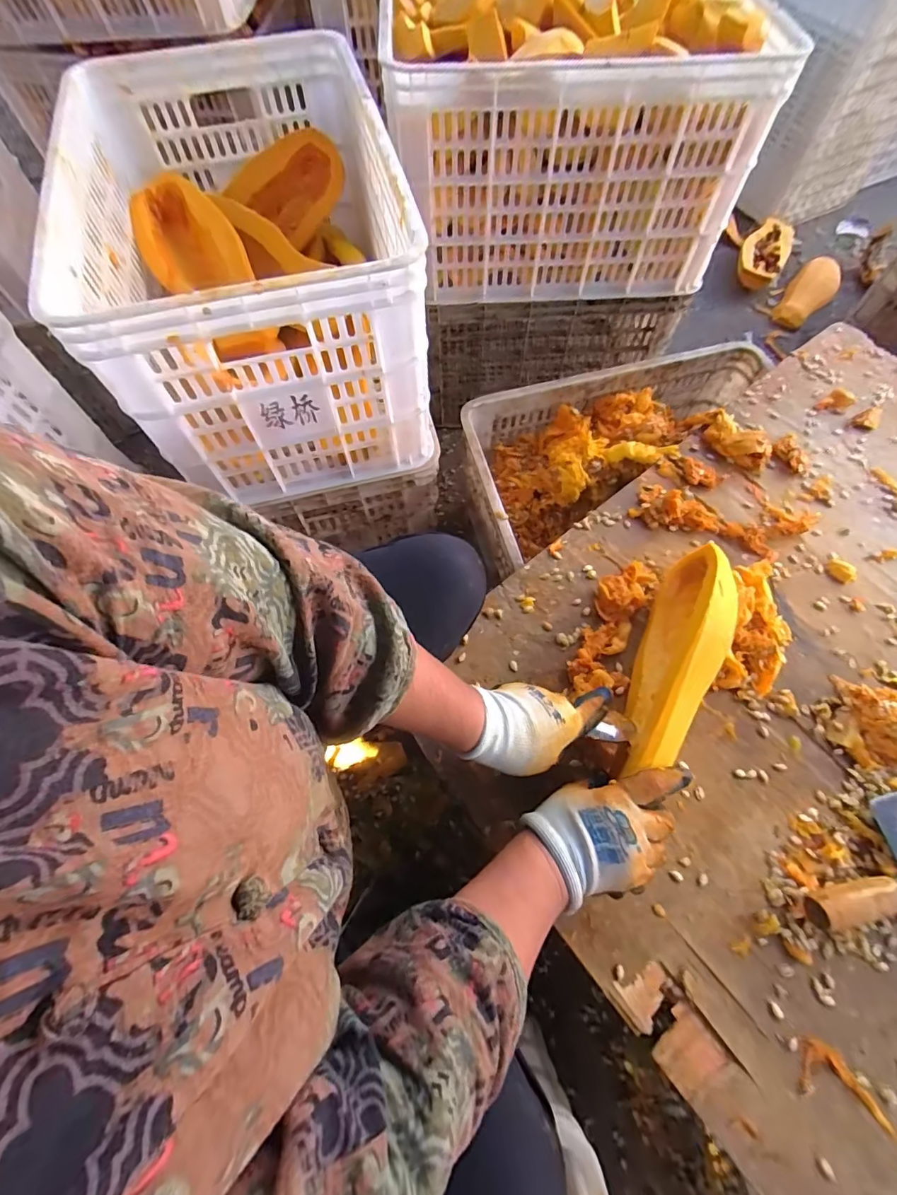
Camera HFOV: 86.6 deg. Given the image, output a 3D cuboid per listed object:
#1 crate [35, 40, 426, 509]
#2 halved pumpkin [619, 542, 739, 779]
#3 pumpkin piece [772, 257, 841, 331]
[{"bbox_3d":[-0.242,-0.437,0.647,0.347,0.293,0.509,-15,67,-3],"label":"crate"},{"bbox_3d":[0.238,0.060,0.488,0.054,0.116,0.245,21,70,10],"label":"halved pumpkin"},{"bbox_3d":[0.907,-0.768,1.197,0.105,0.087,0.184,30,68,12],"label":"pumpkin piece"}]

